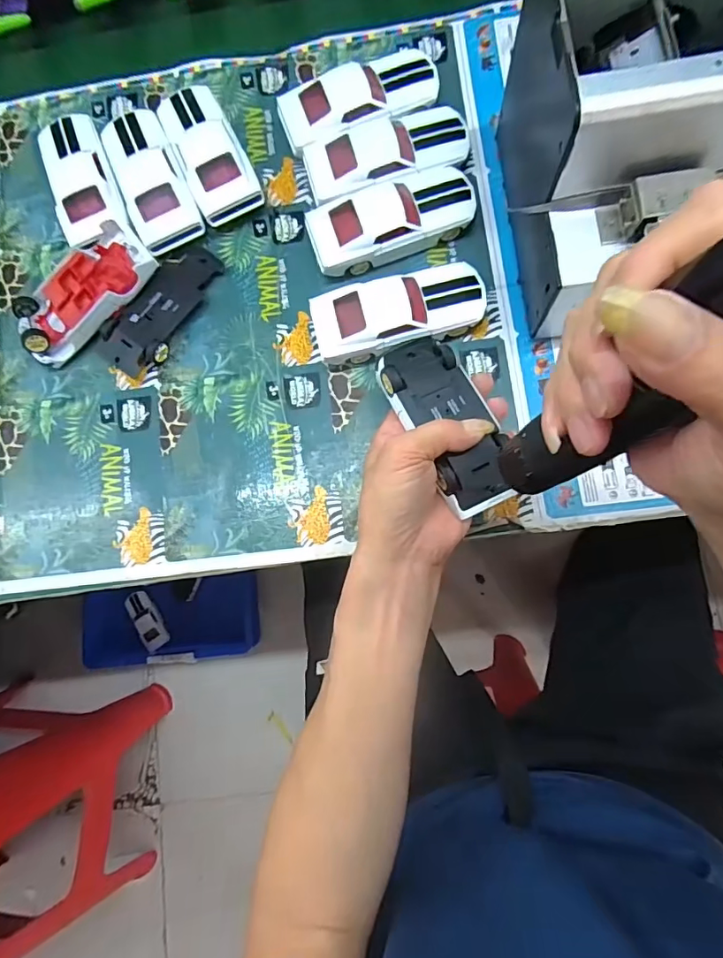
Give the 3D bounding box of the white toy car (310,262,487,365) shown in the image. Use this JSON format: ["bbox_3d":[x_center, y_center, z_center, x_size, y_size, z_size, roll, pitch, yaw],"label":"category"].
[{"bbox_3d":[0.029,-0.123,0.376,0.127,0.035,0.058,-13,79,3],"label":"white toy car"}]

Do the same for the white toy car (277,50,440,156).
[{"bbox_3d":[-0.001,-0.310,0.407,0.131,0.034,0.063,-19,80,2],"label":"white toy car"}]

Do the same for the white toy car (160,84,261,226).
[{"bbox_3d":[-0.128,-0.273,0.413,0.054,0.032,0.129,-26,80,1],"label":"white toy car"}]

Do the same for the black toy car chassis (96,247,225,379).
[{"bbox_3d":[-0.162,-0.139,0.403,0.047,0.019,0.118,36,88,8],"label":"black toy car chassis"}]

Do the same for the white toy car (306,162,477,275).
[{"bbox_3d":[0.025,-0.203,0.385,0.129,0.029,0.054,-17,83,3],"label":"white toy car"}]

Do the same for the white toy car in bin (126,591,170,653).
[{"bbox_3d":[-0.464,0.307,1.074,0.048,0.035,0.130,-23,79,1],"label":"white toy car in bin"}]

